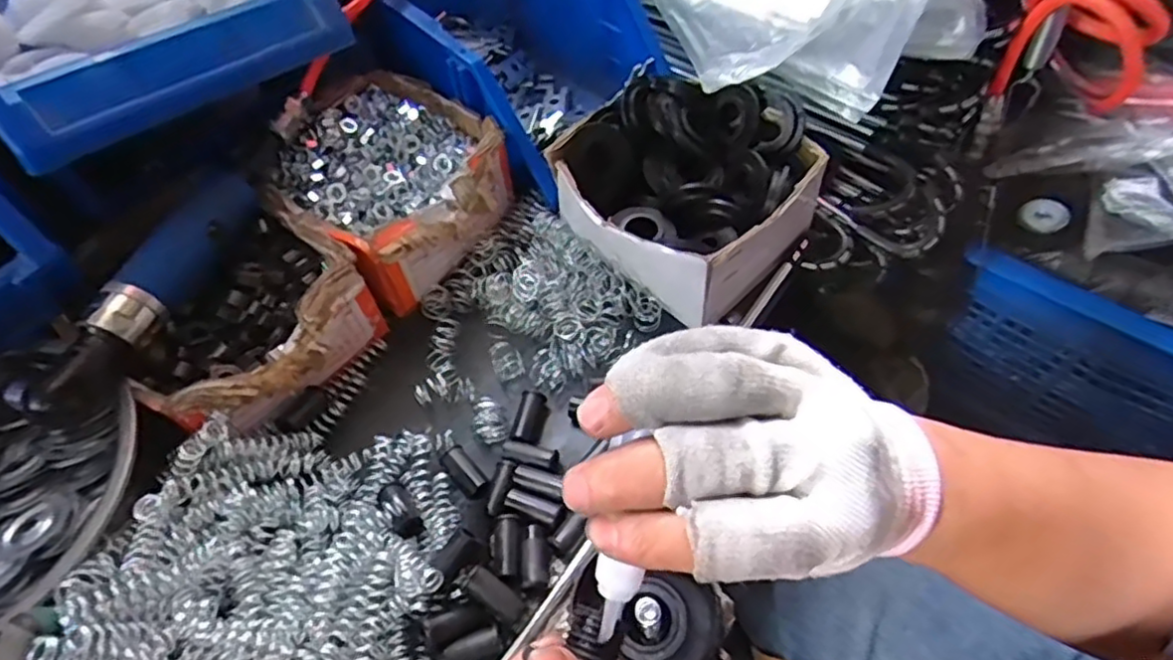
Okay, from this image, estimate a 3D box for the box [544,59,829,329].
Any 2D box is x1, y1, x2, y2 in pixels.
[{"bbox_3d":[0.066,-0.097,0.451,0.153,0.081,0.149,35,64,25],"label":"box"}]

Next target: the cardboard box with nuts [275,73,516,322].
[{"bbox_3d":[-0.146,-0.110,0.489,0.140,0.063,0.172,-39,61,-22],"label":"cardboard box with nuts"}]

